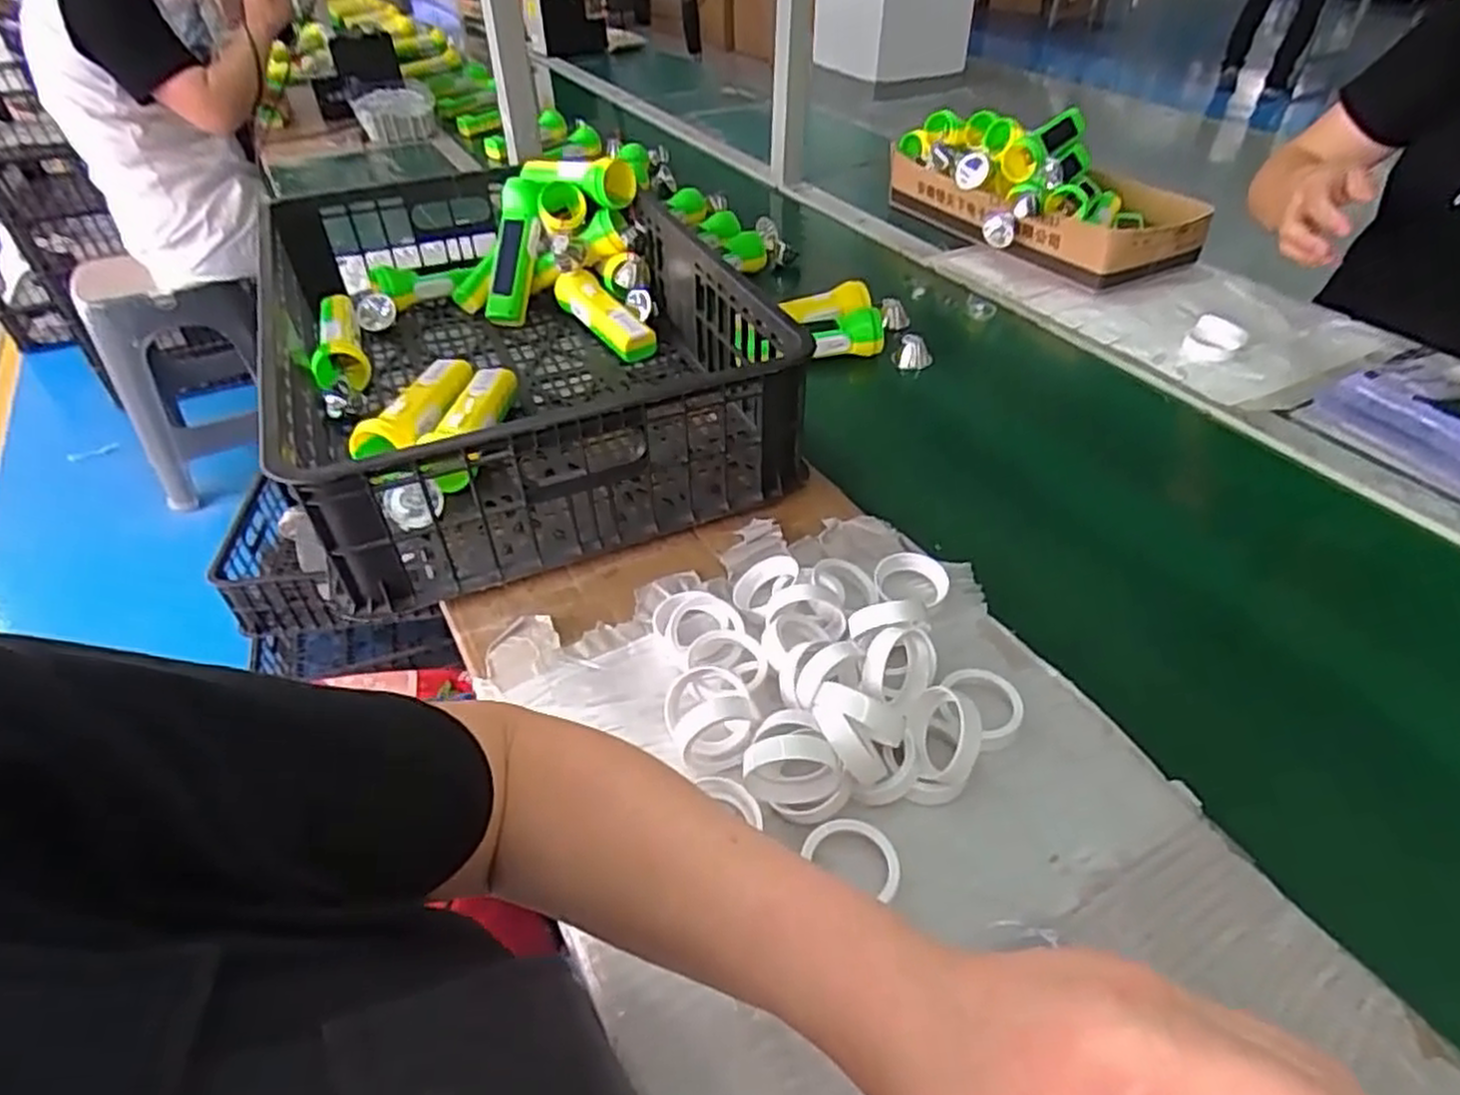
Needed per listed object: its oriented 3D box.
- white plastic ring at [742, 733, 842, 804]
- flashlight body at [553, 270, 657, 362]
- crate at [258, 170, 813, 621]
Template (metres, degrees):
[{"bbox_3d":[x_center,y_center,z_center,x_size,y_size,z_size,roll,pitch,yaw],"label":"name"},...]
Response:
[{"bbox_3d":[0.035,0.125,0.446,0.053,0.055,0.021,-6,43,0],"label":"white plastic ring"},{"bbox_3d":[-0.131,-0.246,0.839,0.043,0.037,0.141,-34,65,-27],"label":"flashlight body"},{"bbox_3d":[-0.198,-0.205,0.746,0.389,0.163,0.491,-19,45,-15],"label":"crate"}]

